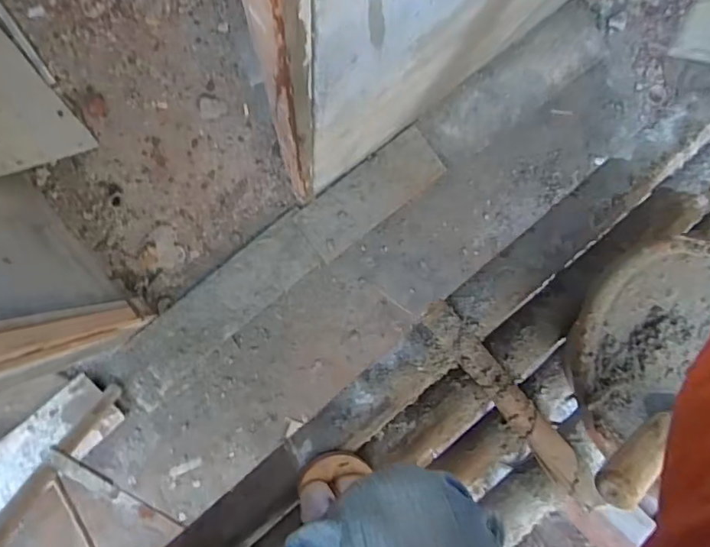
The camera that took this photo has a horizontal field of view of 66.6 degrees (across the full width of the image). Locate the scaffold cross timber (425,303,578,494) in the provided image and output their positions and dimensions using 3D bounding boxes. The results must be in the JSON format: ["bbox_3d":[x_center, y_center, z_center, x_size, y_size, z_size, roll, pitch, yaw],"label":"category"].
[{"bbox_3d":[0.181,0.146,0.646,0.039,0.026,0.280,-42,94,-3],"label":"scaffold cross timber"}]

